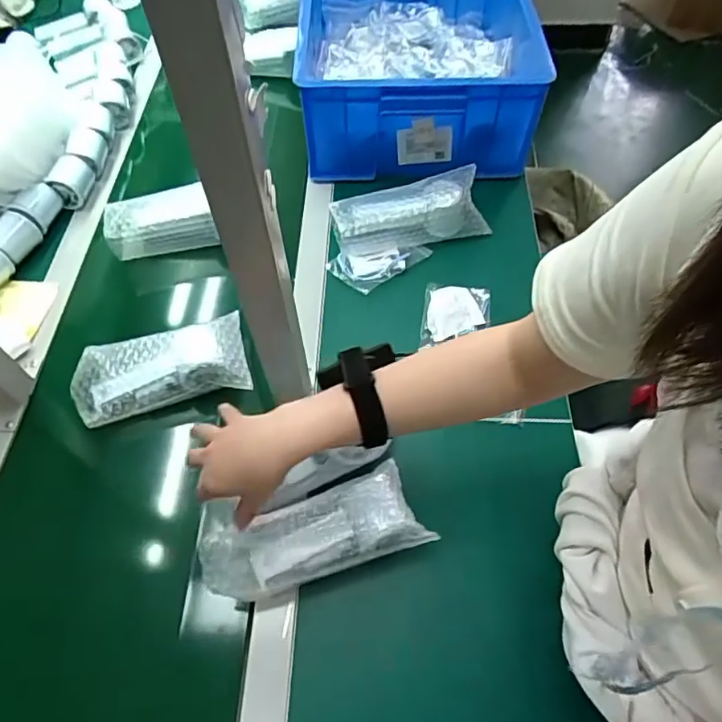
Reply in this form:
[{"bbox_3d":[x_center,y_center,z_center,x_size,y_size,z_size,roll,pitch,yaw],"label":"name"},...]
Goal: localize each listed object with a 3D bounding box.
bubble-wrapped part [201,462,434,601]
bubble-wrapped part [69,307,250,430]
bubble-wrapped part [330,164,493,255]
[{"bbox_3d":[-0.044,0.161,0.523,0.204,0.046,0.078,-16,58,-14],"label":"bubble-wrapped part"},{"bbox_3d":[-0.233,0.006,0.652,0.194,0.047,0.091,-10,57,-10],"label":"bubble-wrapped part"},{"bbox_3d":[0.067,-0.204,0.778,0.214,0.076,0.074,-12,57,-11],"label":"bubble-wrapped part"}]

